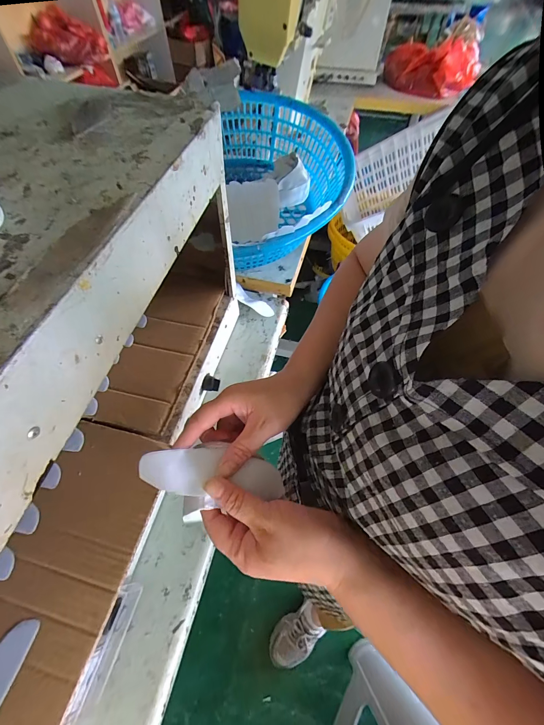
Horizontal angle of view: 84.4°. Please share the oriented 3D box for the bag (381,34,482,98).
[{"bbox_3d":[0.627,-1.171,1.182,0.345,0.145,0.171,20,60,12],"label":"bag"}]

